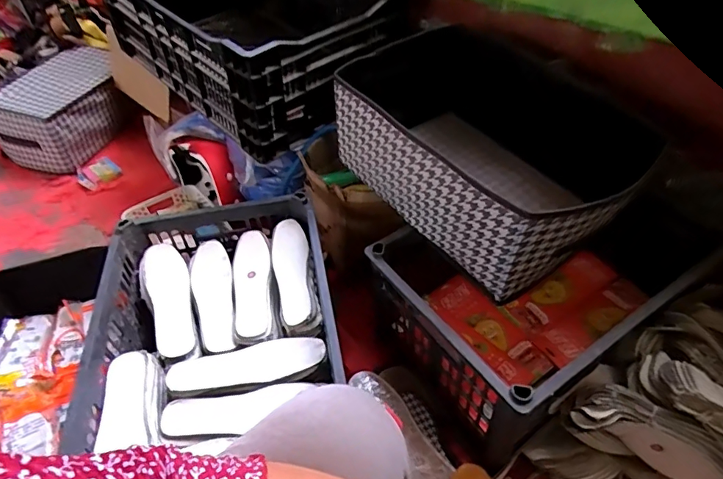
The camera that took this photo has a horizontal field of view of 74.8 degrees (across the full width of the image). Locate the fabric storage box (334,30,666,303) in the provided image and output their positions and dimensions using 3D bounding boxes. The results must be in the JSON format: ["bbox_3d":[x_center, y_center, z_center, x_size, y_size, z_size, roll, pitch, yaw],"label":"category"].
[{"bbox_3d":[0.200,-0.141,0.763,0.311,0.203,0.445,-32,51,-22],"label":"fabric storage box"}]

